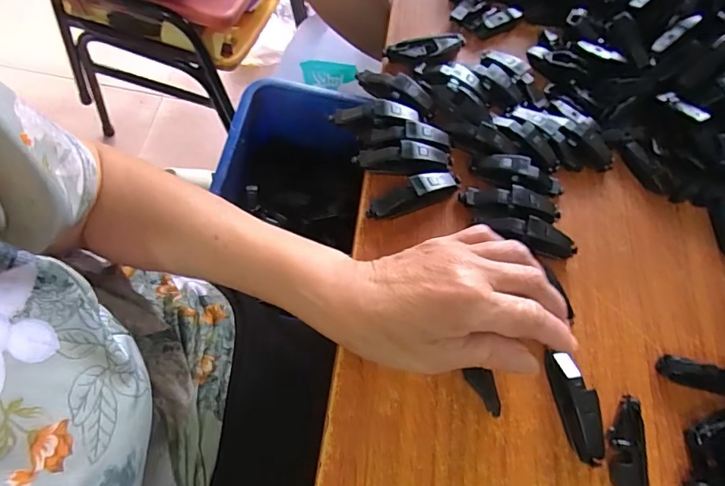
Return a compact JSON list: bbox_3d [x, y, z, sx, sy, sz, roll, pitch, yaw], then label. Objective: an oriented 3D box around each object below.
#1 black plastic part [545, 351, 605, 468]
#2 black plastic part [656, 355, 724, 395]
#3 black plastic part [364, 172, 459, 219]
[{"bbox_3d":[0.145,0.111,0.320,0.019,0.021,0.071,-11,71,-6],"label":"black plastic part"},{"bbox_3d":[0.253,0.097,0.340,0.078,0.017,0.016,13,64,0],"label":"black plastic part"},{"bbox_3d":[0.040,-0.038,0.375,0.075,0.021,0.023,-17,68,-14],"label":"black plastic part"}]

